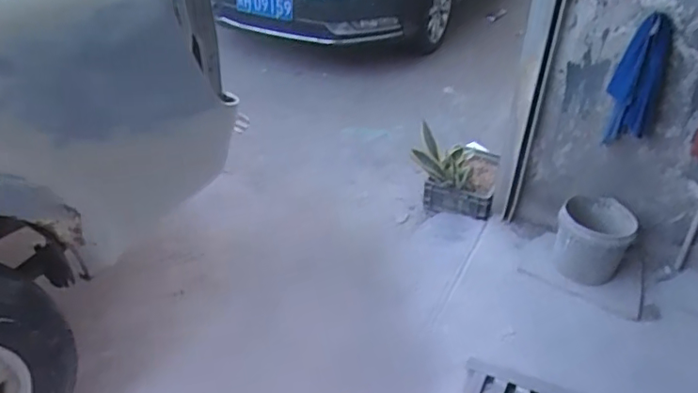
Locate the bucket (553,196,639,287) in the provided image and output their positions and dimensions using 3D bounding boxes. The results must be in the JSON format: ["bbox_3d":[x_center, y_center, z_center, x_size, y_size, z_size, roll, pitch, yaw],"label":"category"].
[{"bbox_3d":[0.662,0.114,1.517,0.192,0.206,0.166,16,38,20],"label":"bucket"}]

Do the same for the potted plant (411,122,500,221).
[{"bbox_3d":[0.347,-0.087,1.782,0.253,0.257,0.172,8,36,9],"label":"potted plant"}]

